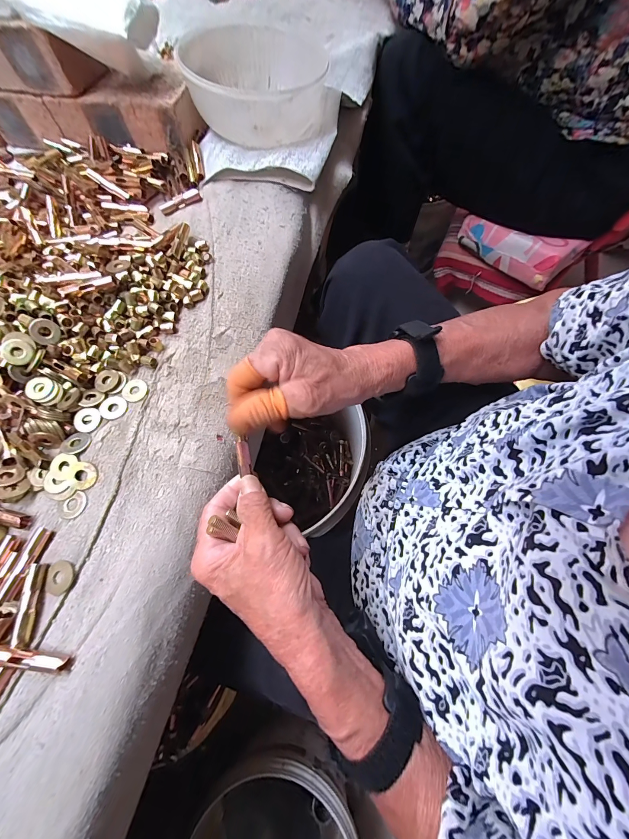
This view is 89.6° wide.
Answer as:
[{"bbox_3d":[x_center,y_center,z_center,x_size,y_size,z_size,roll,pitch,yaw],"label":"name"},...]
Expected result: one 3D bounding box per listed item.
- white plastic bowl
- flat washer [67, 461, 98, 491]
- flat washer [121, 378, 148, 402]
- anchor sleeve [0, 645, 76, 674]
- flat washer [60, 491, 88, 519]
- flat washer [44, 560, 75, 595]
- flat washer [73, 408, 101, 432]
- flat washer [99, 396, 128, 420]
[{"bbox_3d":[-0.065,-0.370,0.361,0.139,0.073,0.148,0,71,1],"label":"white plastic bowl"},{"bbox_3d":[-0.182,0.045,0.249,0.020,0.004,0.022,29,81,-6],"label":"flat washer"},{"bbox_3d":[-0.158,-0.026,0.278,0.021,0.004,0.021,0,71,1],"label":"flat washer"},{"bbox_3d":[-0.179,0.150,0.198,0.051,0.010,0.007,15,70,-6],"label":"anchor sleeve"},{"bbox_3d":[-0.185,0.067,0.243,0.022,0.004,0.016,-42,75,-13],"label":"flat washer"},{"bbox_3d":[-0.179,0.111,0.222,0.019,0.004,0.021,-1,71,1],"label":"flat washer"},{"bbox_3d":[-0.193,0.000,0.268,0.021,0.005,0.021,0,71,1],"label":"flat washer"},{"bbox_3d":[-0.172,-0.010,0.272,0.023,0.004,0.021,0,71,1],"label":"flat washer"}]

